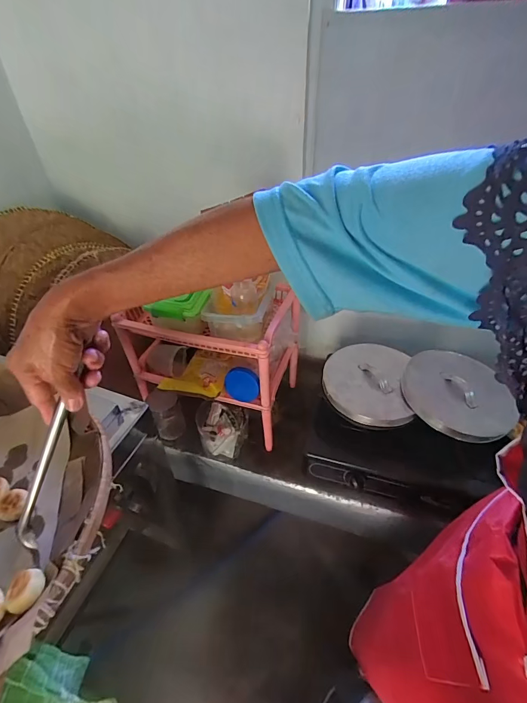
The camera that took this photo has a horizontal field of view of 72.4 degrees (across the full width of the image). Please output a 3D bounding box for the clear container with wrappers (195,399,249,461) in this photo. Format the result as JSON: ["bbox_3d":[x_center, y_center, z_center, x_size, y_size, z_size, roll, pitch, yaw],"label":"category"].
[{"bbox_3d":[-0.121,0.212,0.981,0.146,0.110,0.108,14,44,18],"label":"clear container with wrappers"}]

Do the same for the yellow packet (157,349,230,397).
[{"bbox_3d":[-0.170,0.057,0.937,0.182,0.041,0.128,12,44,16],"label":"yellow packet"}]

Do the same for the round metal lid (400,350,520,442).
[{"bbox_3d":[0.443,0.096,0.837,0.206,0.023,0.233,-16,51,5],"label":"round metal lid"}]

